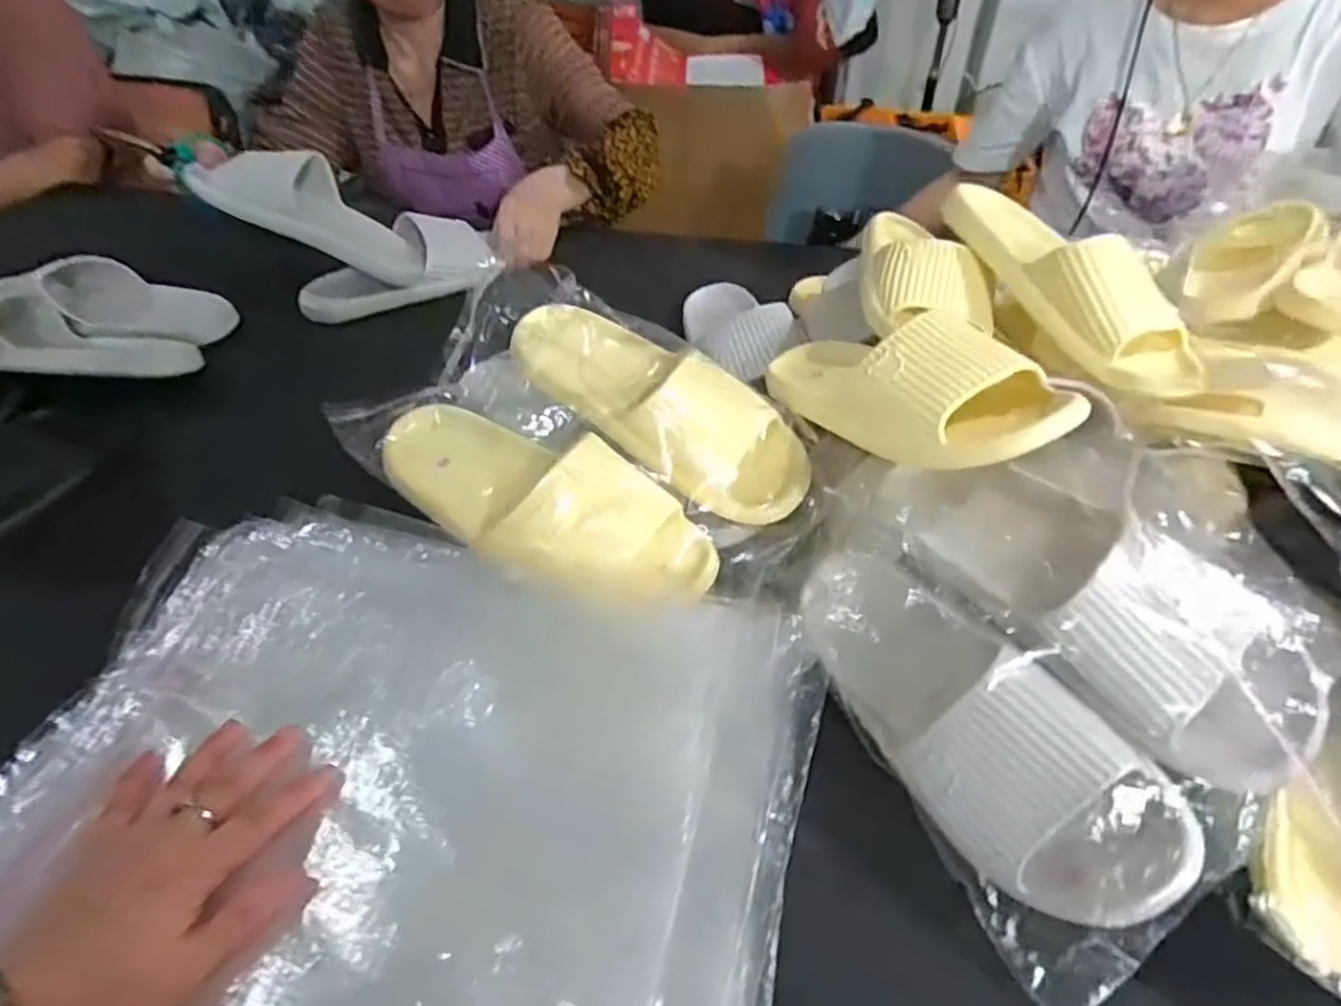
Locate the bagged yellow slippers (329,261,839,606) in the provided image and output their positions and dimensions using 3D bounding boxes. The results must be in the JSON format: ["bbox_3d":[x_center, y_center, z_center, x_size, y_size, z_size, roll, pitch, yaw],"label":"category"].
[{"bbox_3d":[-0.055,-0.045,0.567,0.338,0.104,0.237,31,50,26],"label":"bagged yellow slippers"}]

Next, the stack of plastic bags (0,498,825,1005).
[{"bbox_3d":[-0.155,0.155,0.422,0.443,0.047,0.310,13,45,10],"label":"stack of plastic bags"}]

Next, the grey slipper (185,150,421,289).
[{"bbox_3d":[-0.400,-0.335,0.849,0.235,0.077,0.104,21,29,-40],"label":"grey slipper"}]

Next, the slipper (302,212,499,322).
[{"bbox_3d":[-0.325,-0.285,0.883,0.230,0.085,0.071,-24,50,-25],"label":"slipper"}]

